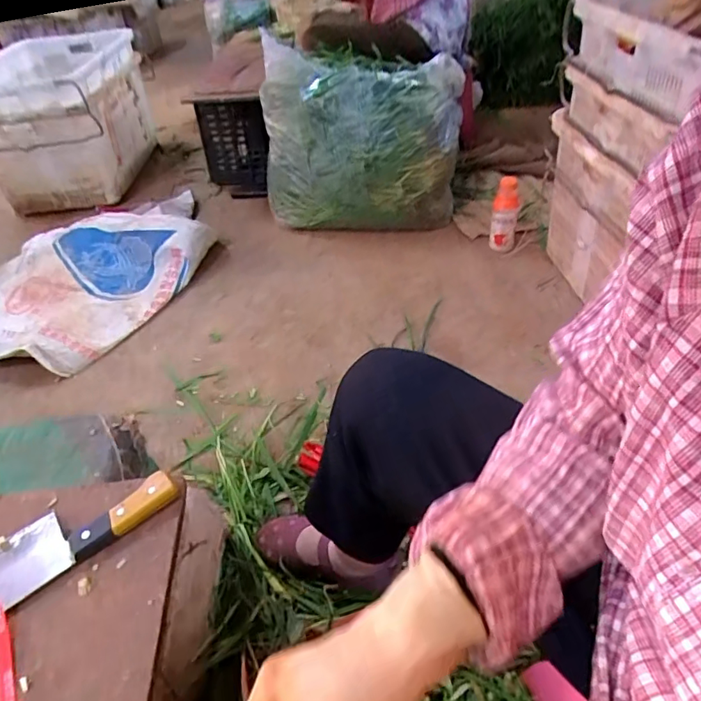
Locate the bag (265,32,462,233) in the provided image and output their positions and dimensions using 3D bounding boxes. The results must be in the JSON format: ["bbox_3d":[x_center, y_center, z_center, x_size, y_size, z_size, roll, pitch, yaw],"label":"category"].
[{"bbox_3d":[0.032,-0.616,1.490,0.541,0.426,0.364,7,45,15],"label":"bag"}]

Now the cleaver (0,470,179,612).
[{"bbox_3d":[-0.287,0.184,0.445,0.265,0.022,0.070,-30,48,-23],"label":"cleaver"}]

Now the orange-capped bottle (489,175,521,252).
[{"bbox_3d":[0.406,-0.348,1.338,0.064,0.192,0.084,7,45,15],"label":"orange-capped bottle"}]

